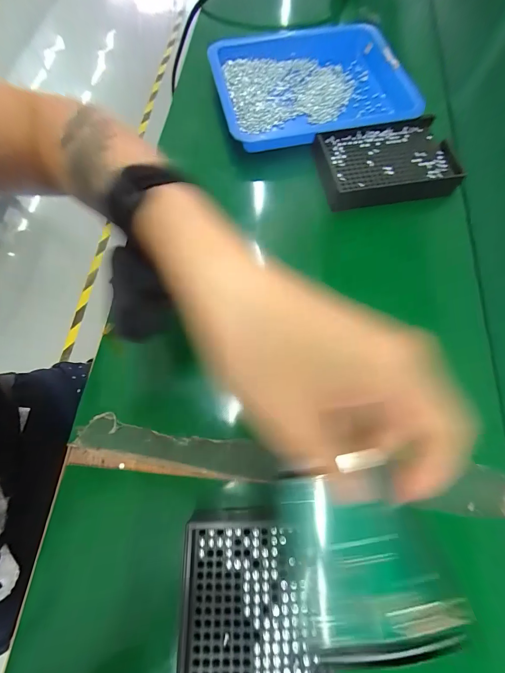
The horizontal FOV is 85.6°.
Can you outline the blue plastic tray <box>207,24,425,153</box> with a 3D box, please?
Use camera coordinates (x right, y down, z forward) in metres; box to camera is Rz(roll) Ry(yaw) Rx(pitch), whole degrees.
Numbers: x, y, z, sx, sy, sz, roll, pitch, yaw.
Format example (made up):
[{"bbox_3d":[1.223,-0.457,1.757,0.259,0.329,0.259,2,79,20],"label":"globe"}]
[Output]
[{"bbox_3d":[0.069,-0.304,0.330,0.218,0.030,0.179,-12,72,-2],"label":"blue plastic tray"}]

